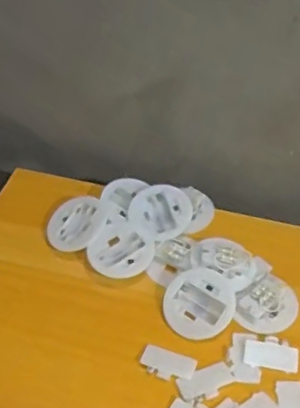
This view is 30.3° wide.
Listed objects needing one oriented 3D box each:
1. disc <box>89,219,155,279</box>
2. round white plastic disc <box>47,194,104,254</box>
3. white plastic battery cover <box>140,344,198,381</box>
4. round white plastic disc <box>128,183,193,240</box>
[{"bbox_3d":[-0.030,0.048,0.570,0.062,0.008,0.063,0,55,0],"label":"disc"},{"bbox_3d":[-0.079,0.019,0.595,0.057,0.007,0.070,25,64,22],"label":"round white plastic disc"},{"bbox_3d":[0.016,0.143,0.497,0.048,0.004,0.028,14,49,14],"label":"white plastic battery cover"},{"bbox_3d":[0.011,0.008,0.596,0.063,0.014,0.069,-5,60,8],"label":"round white plastic disc"}]

